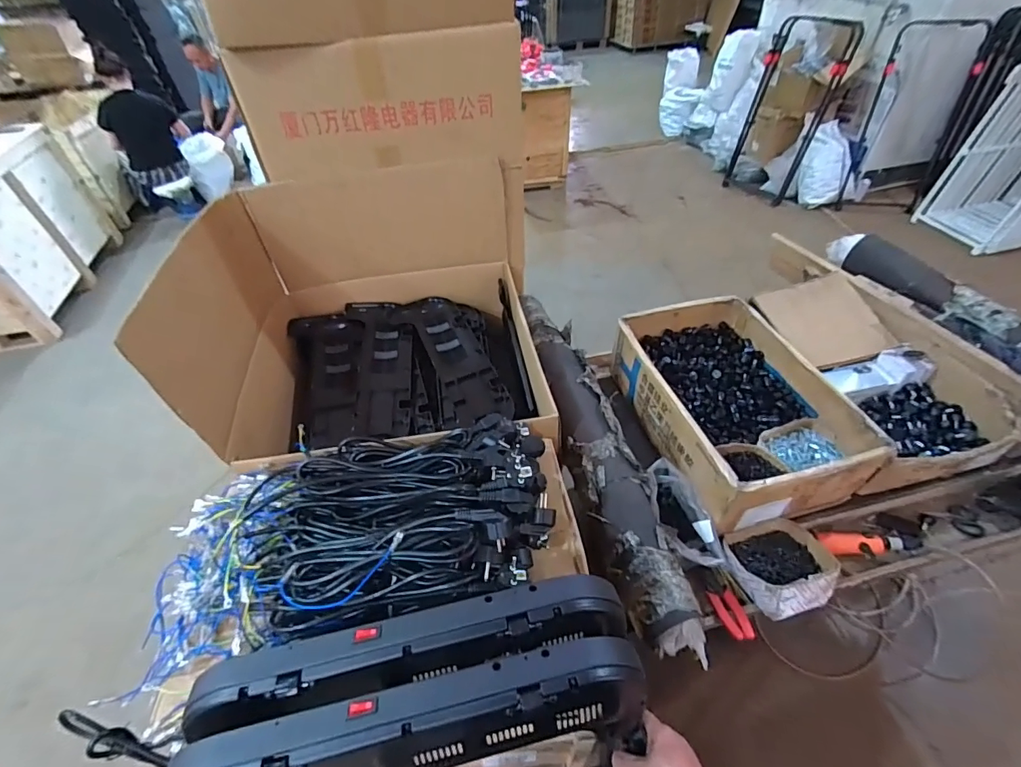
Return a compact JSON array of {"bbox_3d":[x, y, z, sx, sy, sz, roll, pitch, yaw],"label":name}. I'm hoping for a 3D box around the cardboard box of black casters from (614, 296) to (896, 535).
[{"bbox_3d":[0.505,0.027,1.057,0.373,0.166,0.543,-13,46,-8],"label":"cardboard box of black casters"}]

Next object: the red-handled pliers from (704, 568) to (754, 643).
[{"bbox_3d":[0.396,0.403,0.848,0.051,0.022,0.144,-6,29,-2],"label":"red-handled pliers"}]

